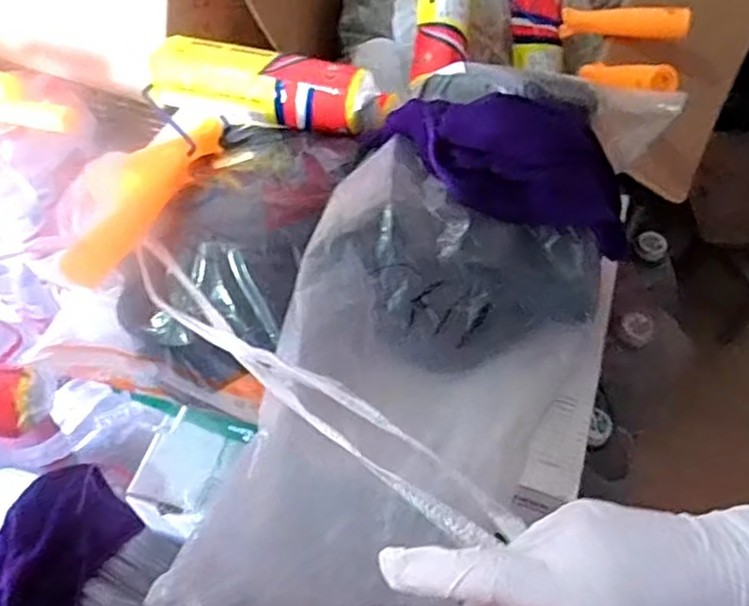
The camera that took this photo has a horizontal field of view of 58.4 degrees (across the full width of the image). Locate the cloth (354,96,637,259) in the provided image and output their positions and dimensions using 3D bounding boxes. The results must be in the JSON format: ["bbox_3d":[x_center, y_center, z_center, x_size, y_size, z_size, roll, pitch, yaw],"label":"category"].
[{"bbox_3d":[0.113,-0.130,0.582,0.236,0.071,0.119,14,56,9],"label":"cloth"}]

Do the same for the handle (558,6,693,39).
[{"bbox_3d":[0.306,-0.344,0.826,0.150,0.032,0.030,9,54,22],"label":"handle"}]

